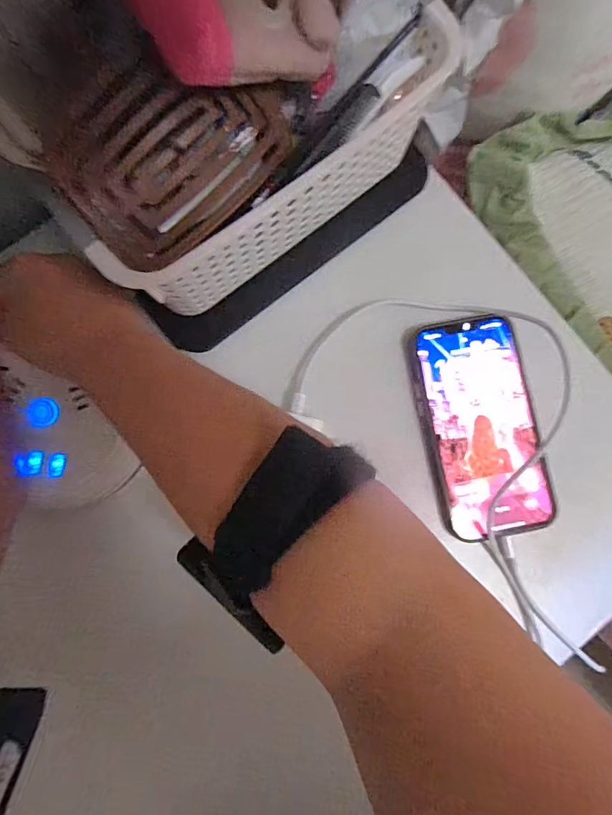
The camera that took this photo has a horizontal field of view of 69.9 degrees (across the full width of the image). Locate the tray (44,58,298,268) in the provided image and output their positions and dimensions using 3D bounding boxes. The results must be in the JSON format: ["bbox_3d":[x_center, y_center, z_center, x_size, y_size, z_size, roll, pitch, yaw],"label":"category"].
[{"bbox_3d":[-0.066,-0.129,0.226,0.113,0.016,0.075,-41,110,-2],"label":"tray"}]

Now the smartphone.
[{"bbox_3d":[0.130,0.014,0.325,0.081,0.011,0.159,-11,84,-3],"label":"smartphone"}]

